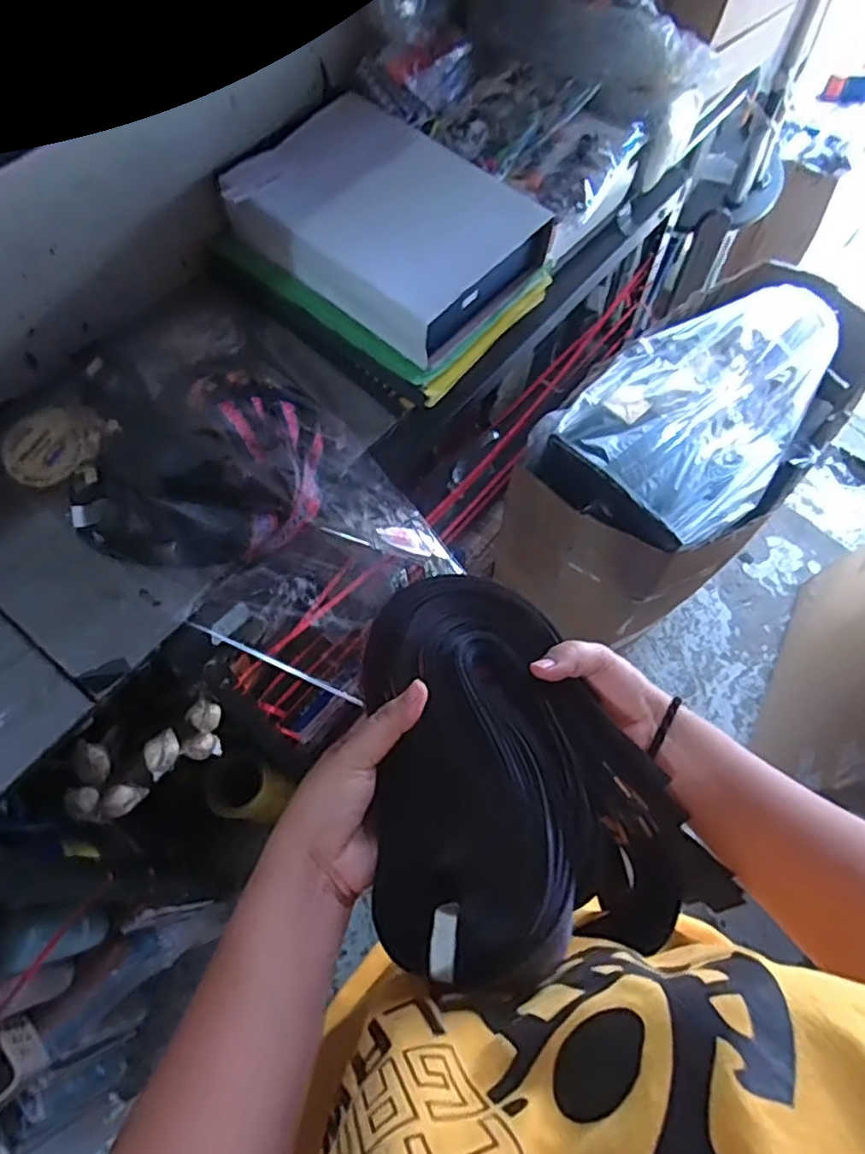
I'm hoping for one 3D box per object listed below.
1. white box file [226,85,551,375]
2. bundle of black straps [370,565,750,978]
[{"bbox_3d":[-0.054,-0.388,0.727,0.302,0.061,0.218,37,68,14],"label":"white box file"},{"bbox_3d":[0.042,0.127,0.380,0.187,0.058,0.264,-29,73,-23],"label":"bundle of black straps"}]

